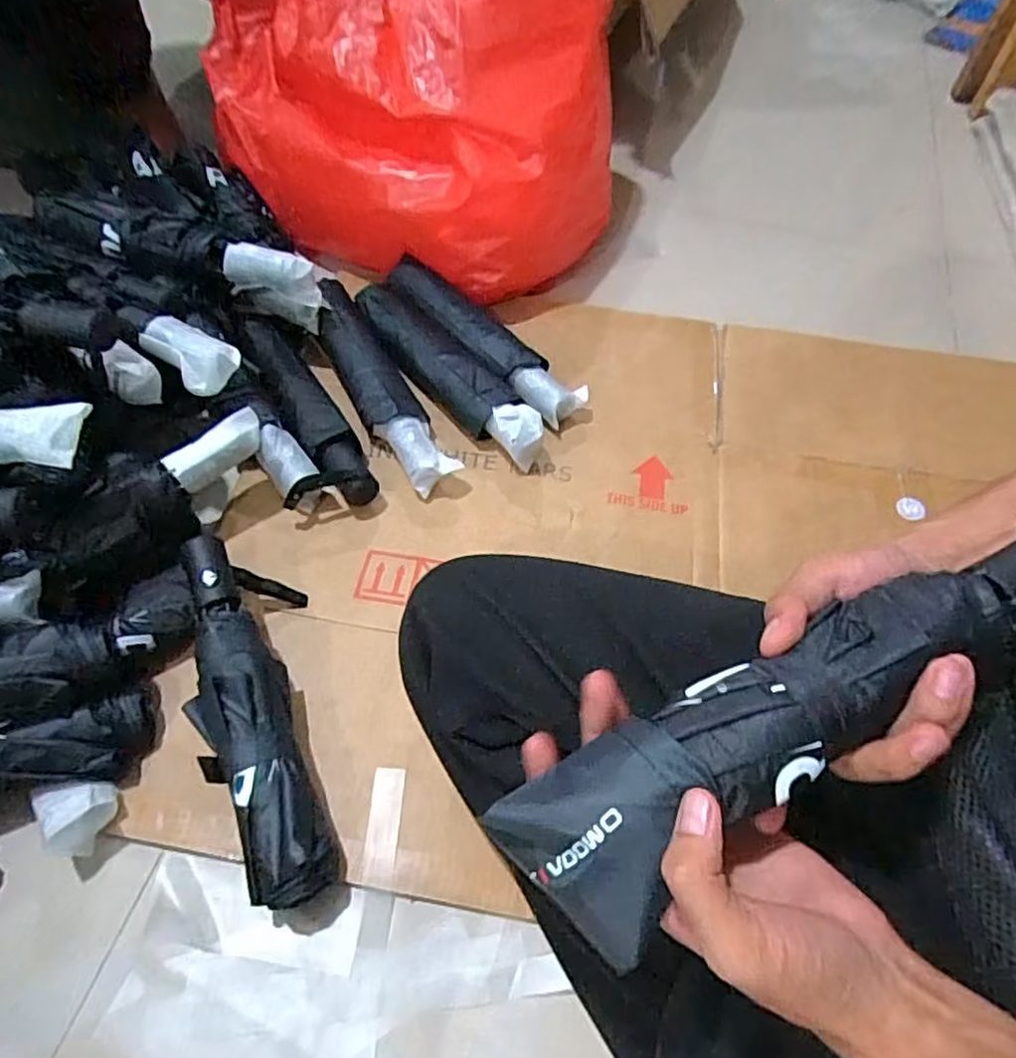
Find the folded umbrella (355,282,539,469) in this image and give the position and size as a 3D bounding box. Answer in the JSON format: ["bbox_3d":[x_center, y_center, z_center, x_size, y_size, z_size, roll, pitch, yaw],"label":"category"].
[{"bbox_3d":[-0.070,-0.163,0.716,0.062,0.054,0.276,-39,66,-23],"label":"folded umbrella"}]

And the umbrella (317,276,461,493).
[{"bbox_3d":[-0.135,-0.160,0.710,0.072,0.053,0.296,-25,61,-17],"label":"umbrella"}]

